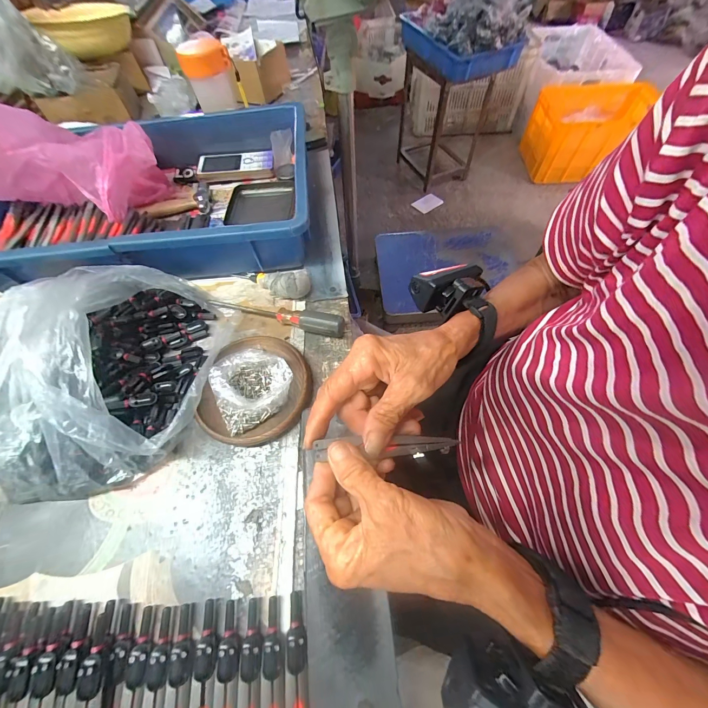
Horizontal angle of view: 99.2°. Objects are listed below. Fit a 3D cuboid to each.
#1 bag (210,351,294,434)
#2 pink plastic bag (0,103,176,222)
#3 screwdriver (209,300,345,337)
[{"bbox_3d":[-0.102,0.027,0.301,0.076,0.039,0.083,-26,62,-11],"label":"bag"},{"bbox_3d":[-0.344,-0.237,0.380,0.171,0.151,0.155,-3,60,2],"label":"pink plastic bag"},{"bbox_3d":[-0.092,-0.050,0.353,0.168,0.024,0.021,15,62,11],"label":"screwdriver"}]

